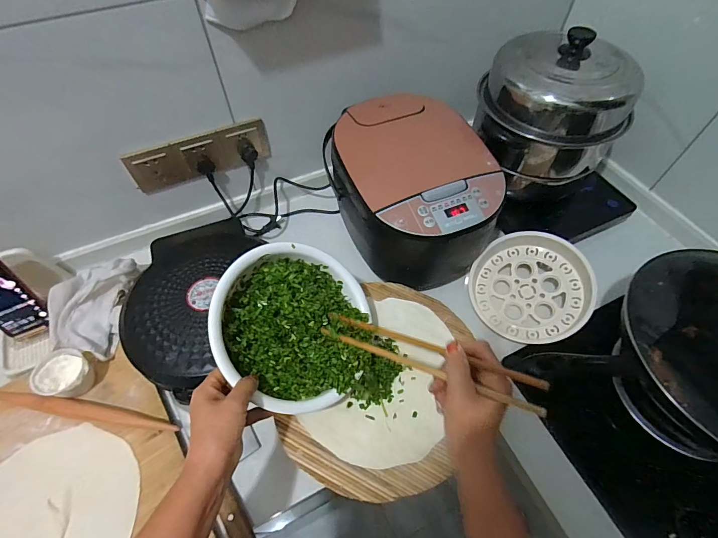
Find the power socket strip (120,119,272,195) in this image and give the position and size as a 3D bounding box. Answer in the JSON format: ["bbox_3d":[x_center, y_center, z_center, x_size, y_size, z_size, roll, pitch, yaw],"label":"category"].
[{"bbox_3d":[-0.298,-0.218,0.720,0.255,0.082,0.026,-21,59,-14],"label":"power socket strip"}]

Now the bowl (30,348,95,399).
[{"bbox_3d":[-0.467,0.173,0.604,0.071,0.059,0.071,0,56,0],"label":"bowl"}]

